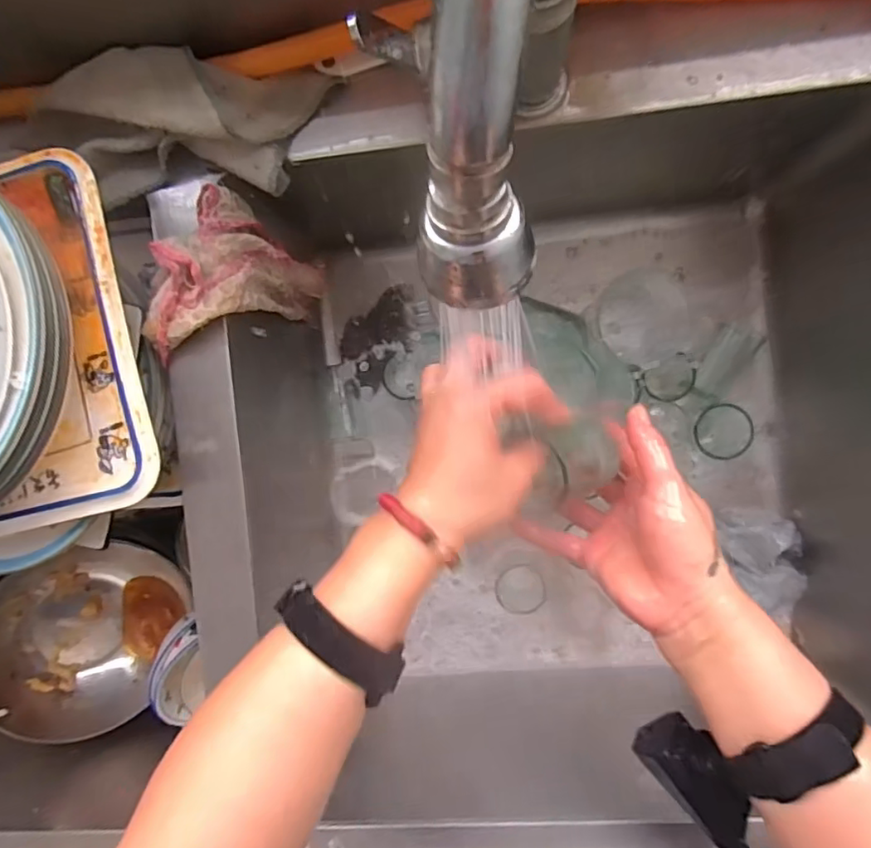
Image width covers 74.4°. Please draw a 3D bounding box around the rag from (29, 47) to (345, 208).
[{"bbox_3d":[-0.191,-0.215,0.416,0.226,0.056,0.087,-1,92,6],"label":"rag"}]

